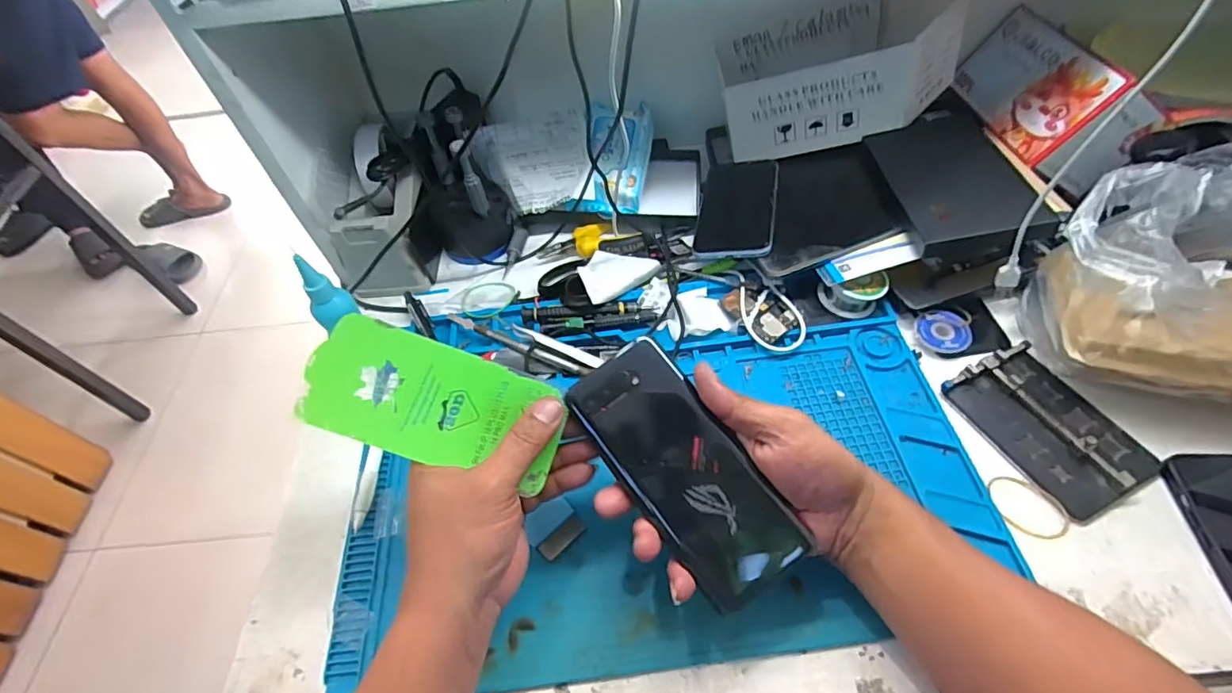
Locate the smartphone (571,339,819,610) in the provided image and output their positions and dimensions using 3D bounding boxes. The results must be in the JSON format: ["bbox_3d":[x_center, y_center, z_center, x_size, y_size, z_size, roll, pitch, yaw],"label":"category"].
[{"bbox_3d":[0.042,0.077,0.344,0.071,0.006,0.168,-35,78,-7],"label":"smartphone"}]

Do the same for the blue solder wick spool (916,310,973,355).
[{"bbox_3d":[0.290,-0.013,0.480,0.044,0.005,0.041,-2,54,3],"label":"blue solder wick spool"}]

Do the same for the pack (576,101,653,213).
[{"bbox_3d":[0.001,-0.205,0.587,0.063,0.030,0.132,5,71,9],"label":"pack"}]

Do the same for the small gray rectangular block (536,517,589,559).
[{"bbox_3d":[-0.039,0.141,0.403,0.036,0.004,0.015,-35,58,-19],"label":"small gray rectangular block"}]

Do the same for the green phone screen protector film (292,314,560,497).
[{"bbox_3d":[-0.112,0.036,0.344,0.155,0.007,0.073,21,69,-7],"label":"green phone screen protector film"}]

